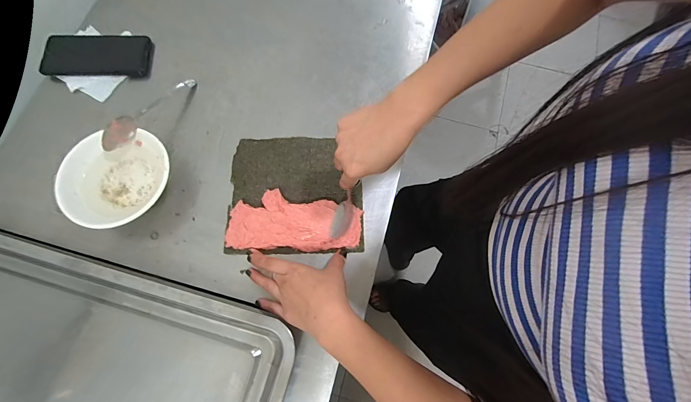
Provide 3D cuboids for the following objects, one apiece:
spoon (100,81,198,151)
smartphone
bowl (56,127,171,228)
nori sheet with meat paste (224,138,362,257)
[{"bbox_3d":[-0.296,-0.139,0.478,0.035,0.019,0.171,25,56,7],"label":"spoon"},{"bbox_3d":[-0.411,-0.244,0.525,0.157,0.005,0.077,-2,79,-9],"label":"smartphone"},{"bbox_3d":[-0.309,-0.028,0.444,0.132,0.057,0.132,0,73,0],"label":"bowl"},{"bbox_3d":[-0.072,-0.014,0.463,0.192,0.016,0.177,0,73,0],"label":"nori sheet with meat paste"}]

